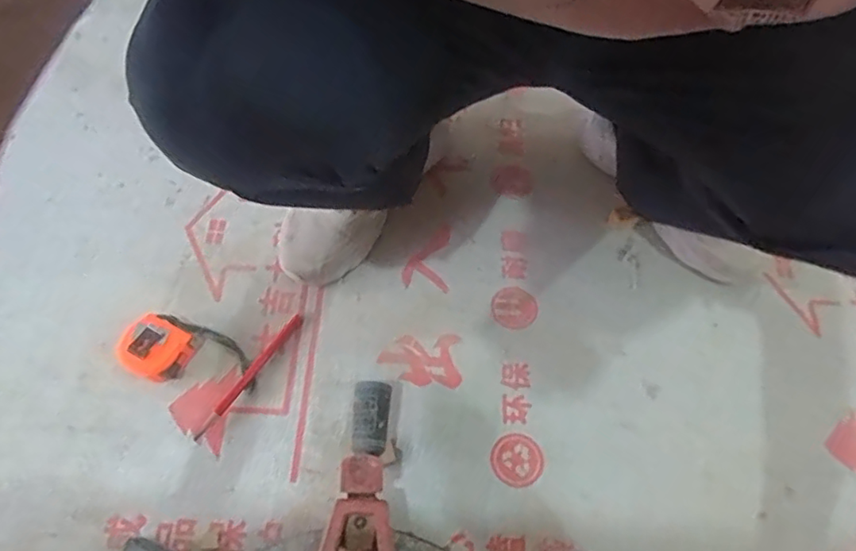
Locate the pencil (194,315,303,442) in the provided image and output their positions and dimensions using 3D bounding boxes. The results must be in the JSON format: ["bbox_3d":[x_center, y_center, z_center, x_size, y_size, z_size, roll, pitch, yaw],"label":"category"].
[{"bbox_3d":[-0.191,0.106,0.624,0.013,0.008,0.162,32,66,12],"label":"pencil"}]

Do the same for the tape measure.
[{"bbox_3d":[-0.287,0.079,0.615,0.065,0.034,0.062,23,64,8],"label":"tape measure"}]

